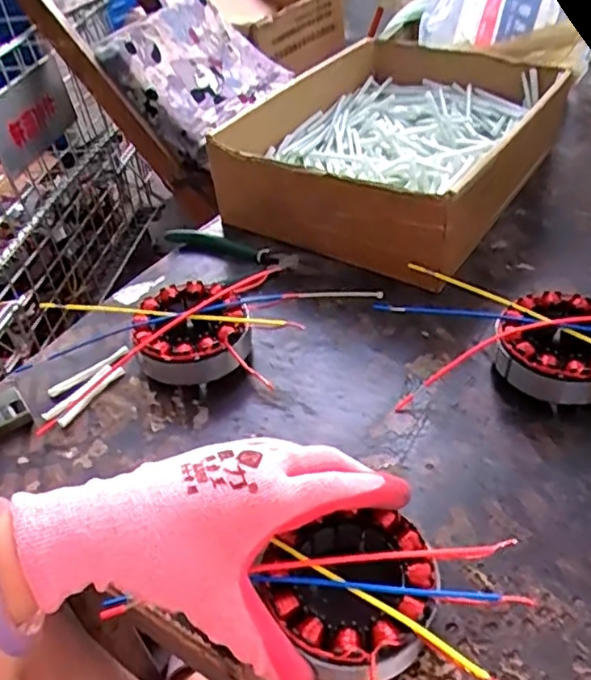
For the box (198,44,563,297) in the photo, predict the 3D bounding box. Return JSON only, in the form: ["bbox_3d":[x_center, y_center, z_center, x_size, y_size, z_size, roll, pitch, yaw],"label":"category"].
[{"bbox_3d":[0.106,-0.197,0.630,0.240,0.090,0.331,20,47,25],"label":"box"}]

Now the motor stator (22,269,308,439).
[{"bbox_3d":[-0.095,0.001,0.464,0.193,0.042,0.098,-8,42,-5],"label":"motor stator"}]

